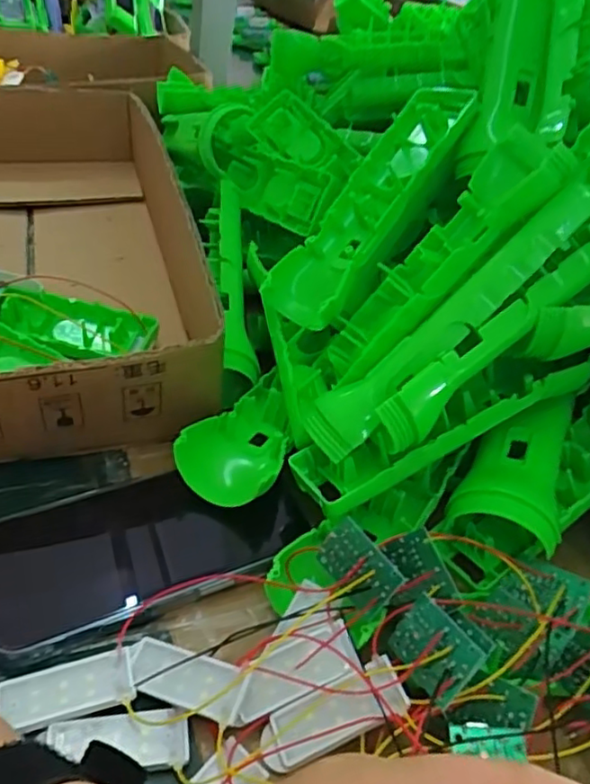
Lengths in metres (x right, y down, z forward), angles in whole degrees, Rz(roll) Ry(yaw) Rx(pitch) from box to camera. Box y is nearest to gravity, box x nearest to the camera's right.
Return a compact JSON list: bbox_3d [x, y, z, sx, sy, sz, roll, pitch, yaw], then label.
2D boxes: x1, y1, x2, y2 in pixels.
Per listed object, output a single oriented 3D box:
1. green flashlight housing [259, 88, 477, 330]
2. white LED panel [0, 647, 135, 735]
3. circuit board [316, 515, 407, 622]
[{"bbox_3d":[0.049,-0.109,0.361,0.051,0.039,0.170,32,83,28],"label":"green flashlight housing"},{"bbox_3d":[-0.089,0.117,0.244,0.050,0.007,0.022,-9,42,-17],"label":"white LED panel"},{"bbox_3d":[0.026,0.073,0.261,0.036,0.026,0.005,52,26,24],"label":"circuit board"}]

